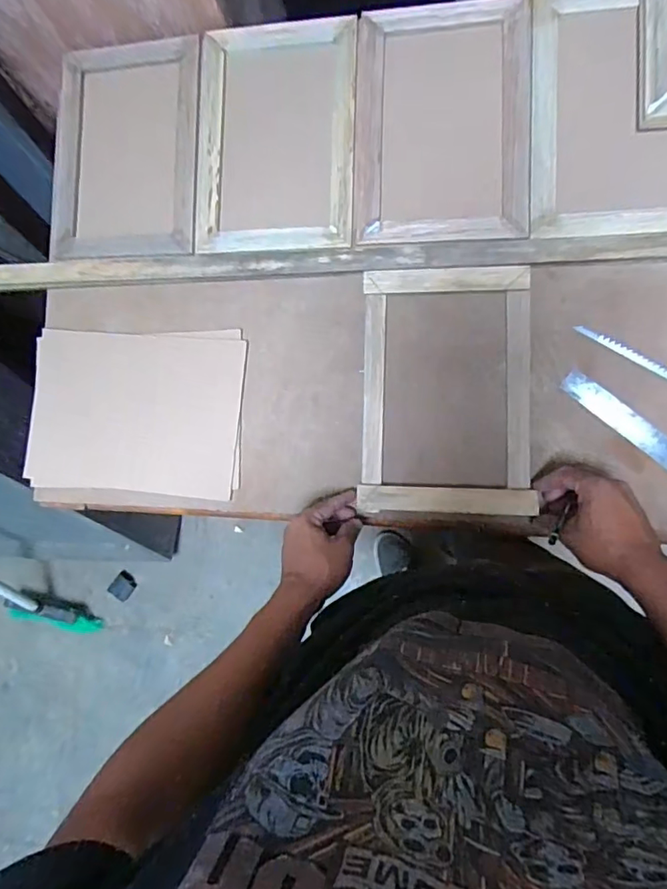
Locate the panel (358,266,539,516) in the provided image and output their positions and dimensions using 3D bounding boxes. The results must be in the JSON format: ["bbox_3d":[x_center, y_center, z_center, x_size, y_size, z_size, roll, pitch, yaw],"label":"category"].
[{"bbox_3d":[0.134,-0.066,0.633,0.199,0.018,0.294,0,89,9],"label":"panel"}]

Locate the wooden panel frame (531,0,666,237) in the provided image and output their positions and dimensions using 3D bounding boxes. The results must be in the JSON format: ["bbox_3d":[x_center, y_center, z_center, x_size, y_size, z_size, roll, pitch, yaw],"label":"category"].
[{"bbox_3d":[0.334,-0.386,0.605,0.199,0.008,0.288,1,85,10],"label":"wooden panel frame"}]

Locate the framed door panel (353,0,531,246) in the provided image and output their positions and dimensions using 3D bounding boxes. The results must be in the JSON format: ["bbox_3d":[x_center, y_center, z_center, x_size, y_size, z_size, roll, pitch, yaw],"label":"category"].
[{"bbox_3d":[0.130,-0.396,0.644,0.202,0.020,0.302,1,85,10],"label":"framed door panel"}]

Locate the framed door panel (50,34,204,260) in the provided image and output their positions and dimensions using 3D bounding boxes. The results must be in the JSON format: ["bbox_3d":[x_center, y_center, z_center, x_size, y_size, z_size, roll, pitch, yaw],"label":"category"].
[{"bbox_3d":[-0.288,-0.393,0.717,0.213,0.026,0.286,0,85,10],"label":"framed door panel"}]

